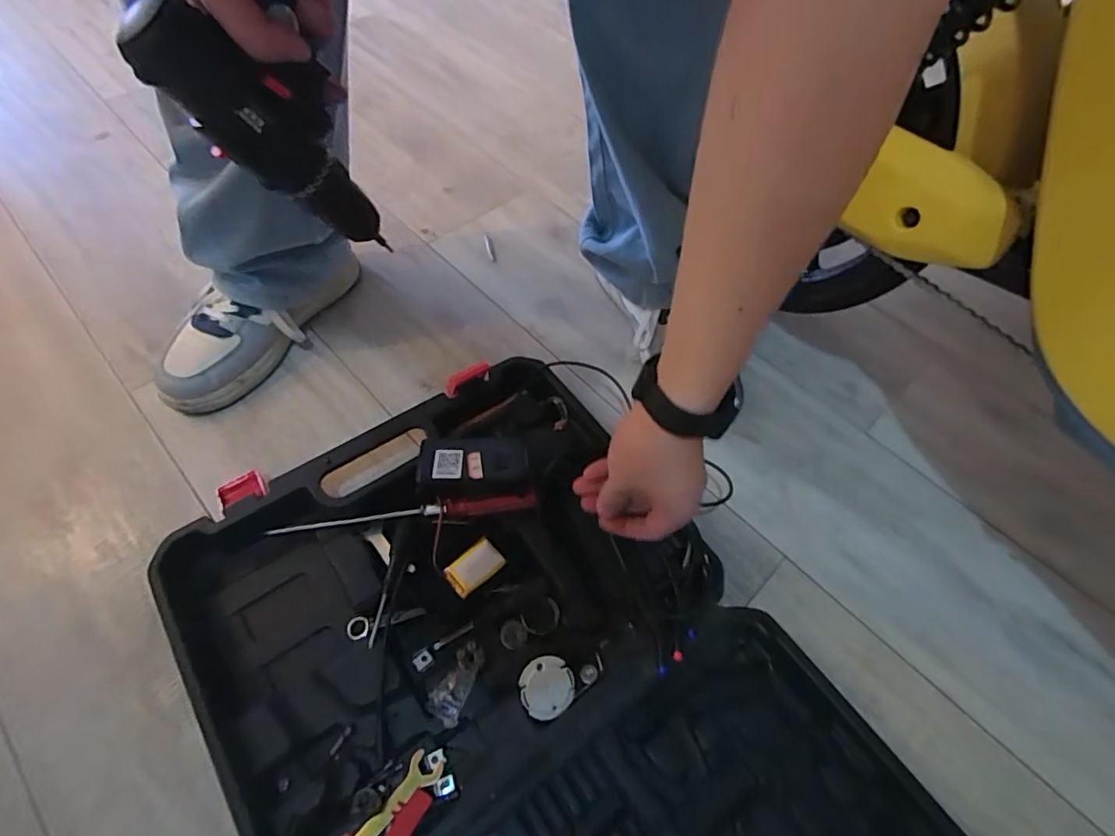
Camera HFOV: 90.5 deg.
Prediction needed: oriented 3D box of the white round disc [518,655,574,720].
[{"bbox_3d":[-0.009,0.226,0.465,0.044,0.005,0.047,3,77,-12],"label":"white round disc"}]

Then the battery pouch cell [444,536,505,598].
[{"bbox_3d":[-0.076,0.136,0.506,0.051,0.004,0.031,-38,79,-26],"label":"battery pouch cell"}]

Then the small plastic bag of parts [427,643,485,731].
[{"bbox_3d":[-0.086,0.223,0.469,0.030,0.008,0.064,23,58,10],"label":"small plastic bag of parts"}]

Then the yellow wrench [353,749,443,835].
[{"bbox_3d":[-0.124,0.299,0.428,0.026,0.004,0.076,33,61,16],"label":"yellow wrench"}]

